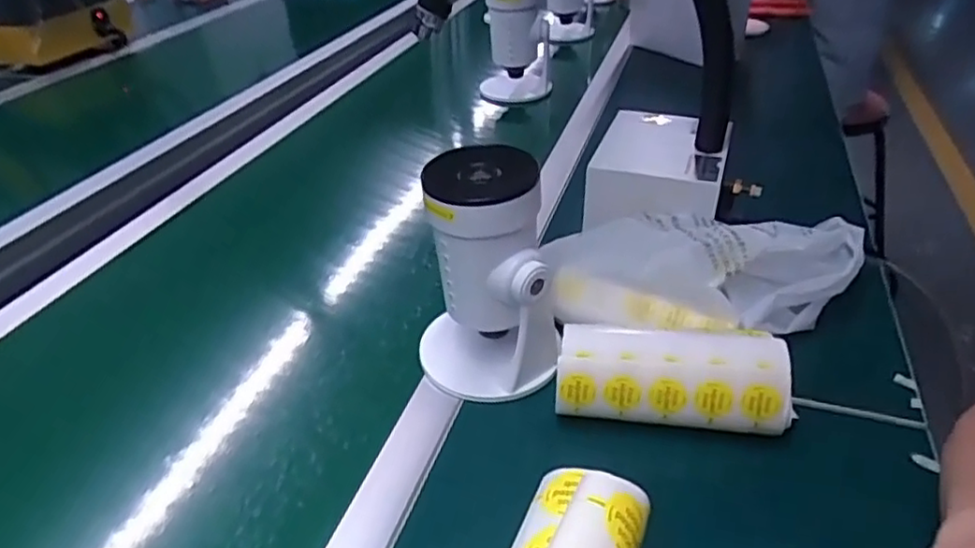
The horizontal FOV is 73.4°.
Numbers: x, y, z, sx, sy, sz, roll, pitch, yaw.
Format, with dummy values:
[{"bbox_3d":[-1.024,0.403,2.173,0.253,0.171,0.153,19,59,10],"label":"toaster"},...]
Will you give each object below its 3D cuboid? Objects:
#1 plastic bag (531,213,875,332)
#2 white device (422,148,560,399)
[{"bbox_3d":[0.186,-0.006,0.588,0.271,0.080,0.127,10,37,17],"label":"plastic bag"},{"bbox_3d":[-0.001,0.004,0.514,0.110,0.176,0.087,-6,35,-5],"label":"white device"}]

